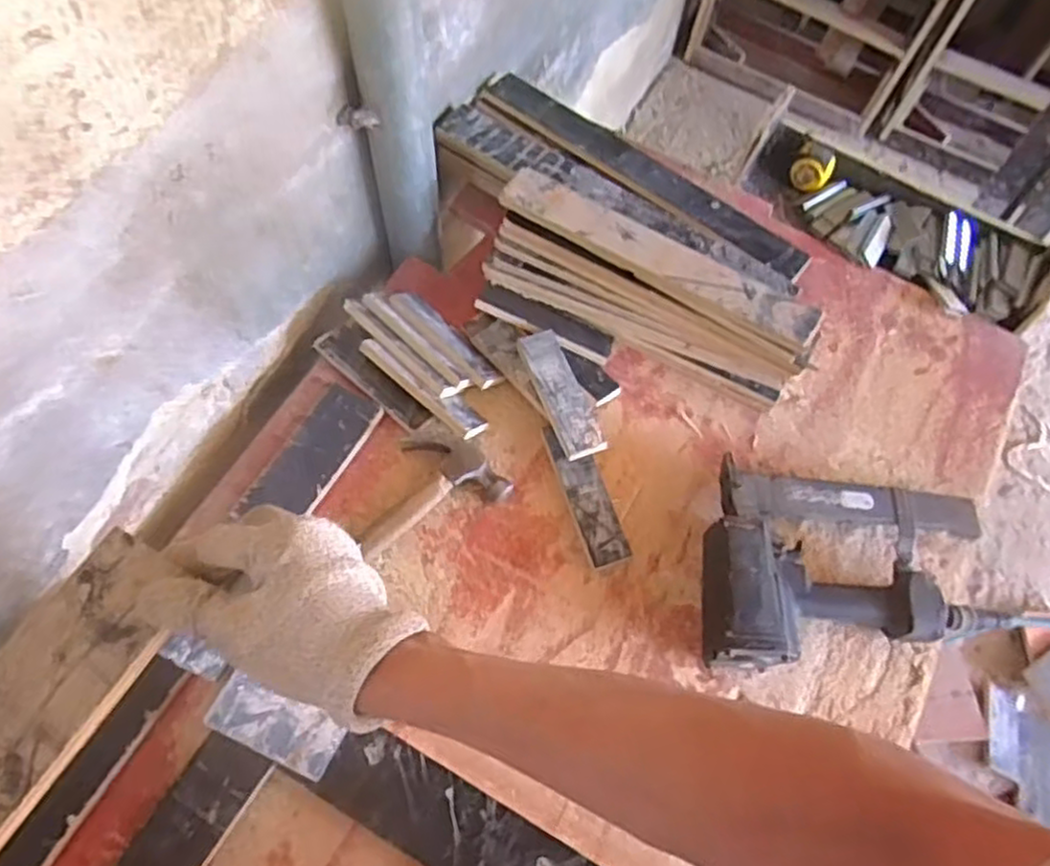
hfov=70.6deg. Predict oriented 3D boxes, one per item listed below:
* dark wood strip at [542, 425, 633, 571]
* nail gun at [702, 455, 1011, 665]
[{"bbox_3d":[0.071,0.069,0.853,0.046,0.011,0.174,-21,71,3],"label":"dark wood strip"},{"bbox_3d":[0.353,0.143,0.813,0.328,0.079,0.211,1,64,-2],"label":"nail gun"}]

